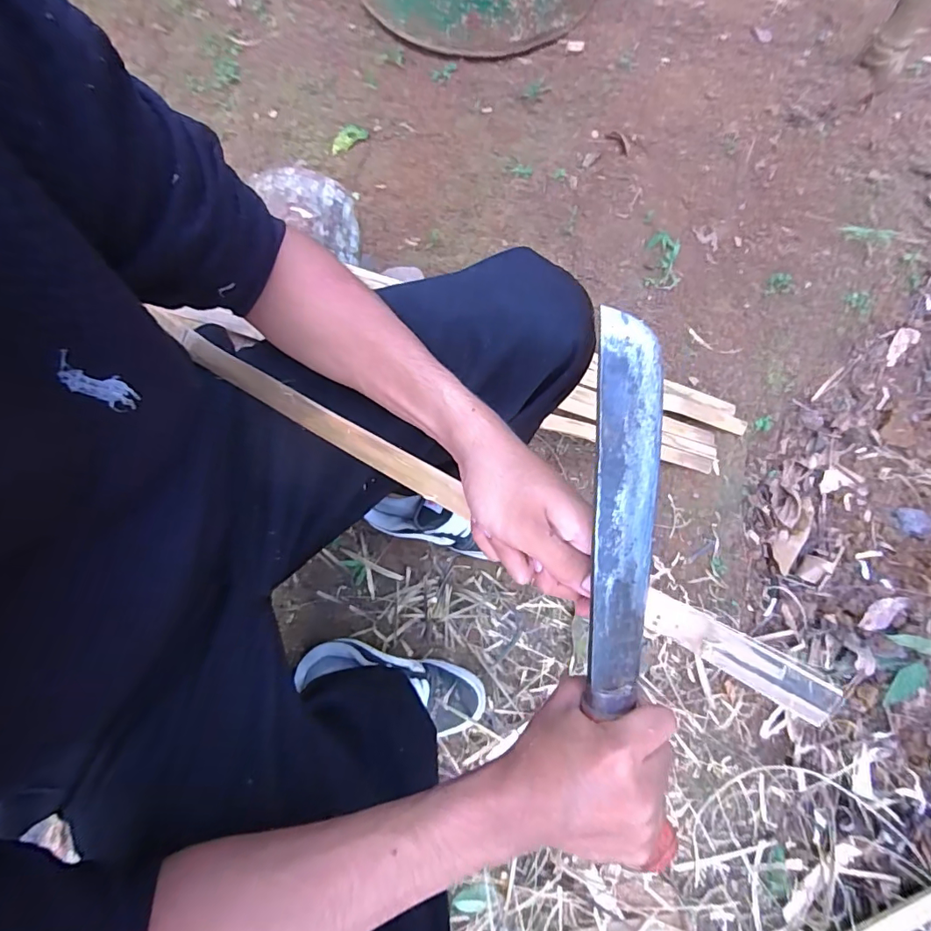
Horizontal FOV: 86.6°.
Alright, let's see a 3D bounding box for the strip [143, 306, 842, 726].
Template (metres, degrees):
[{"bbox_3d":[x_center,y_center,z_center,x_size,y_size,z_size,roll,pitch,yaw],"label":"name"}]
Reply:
[{"bbox_3d":[-0.049,-0.003,0.363,0.583,0.009,0.022,28,79,21],"label":"strip"}]

